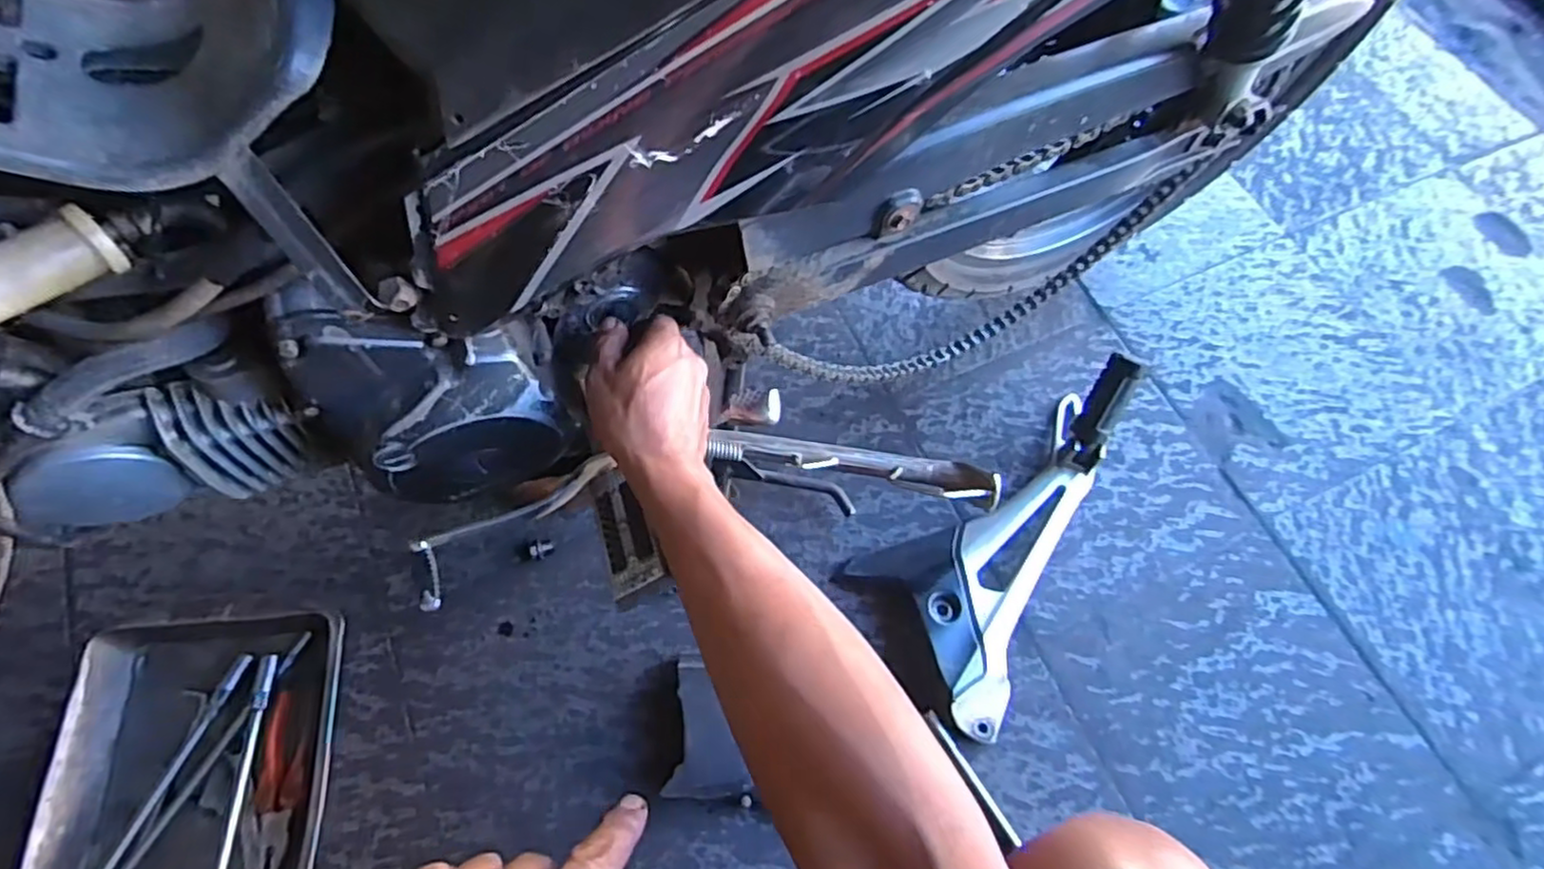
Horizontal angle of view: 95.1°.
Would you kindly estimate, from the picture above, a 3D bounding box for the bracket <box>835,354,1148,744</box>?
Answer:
[{"bbox_3d":[0.268,0.108,0.708,0.349,0.121,0.206,-36,72,-13],"label":"bracket"}]

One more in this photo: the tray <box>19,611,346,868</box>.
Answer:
[{"bbox_3d":[-0.530,0.342,0.639,0.252,0.055,0.340,-4,68,-1],"label":"tray"}]

